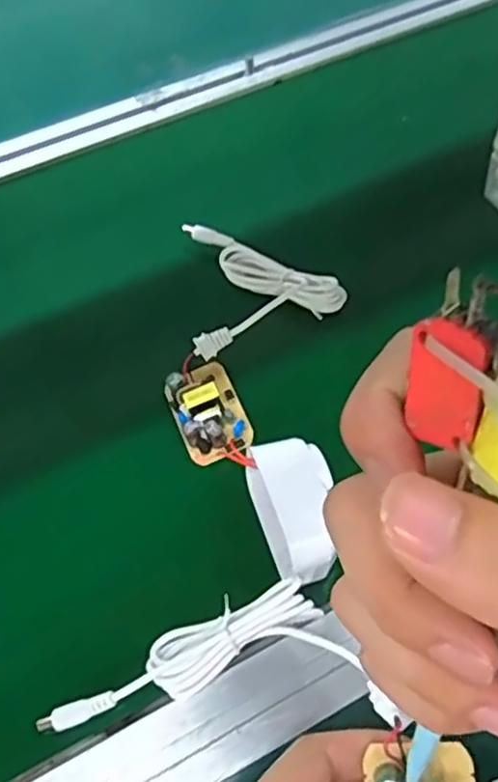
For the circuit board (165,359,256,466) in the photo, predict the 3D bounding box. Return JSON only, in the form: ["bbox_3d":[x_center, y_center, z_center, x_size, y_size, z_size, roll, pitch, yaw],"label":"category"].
[{"bbox_3d":[-0.023,0.010,0.399,0.039,0.024,0.063,-18,55,-13],"label":"circuit board"}]

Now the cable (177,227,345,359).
[{"bbox_3d":[0.007,-0.073,0.453,0.099,0.013,0.109,-10,54,-7],"label":"cable"}]

